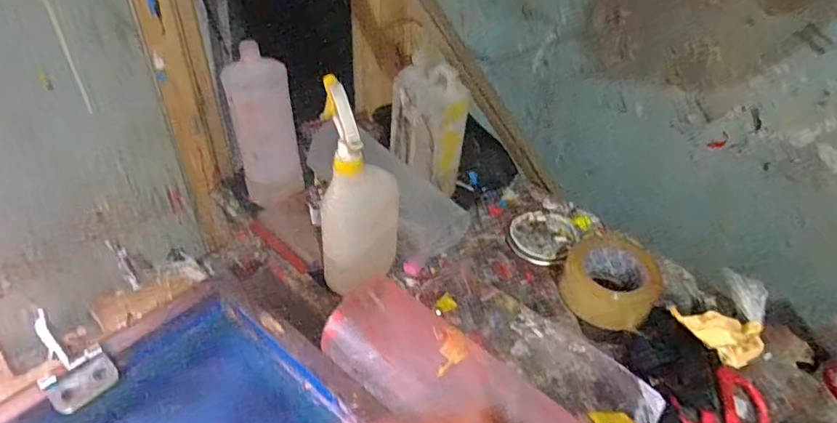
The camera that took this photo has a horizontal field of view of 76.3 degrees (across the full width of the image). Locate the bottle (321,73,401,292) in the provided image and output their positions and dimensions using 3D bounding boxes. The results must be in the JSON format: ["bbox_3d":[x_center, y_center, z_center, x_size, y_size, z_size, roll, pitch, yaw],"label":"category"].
[{"bbox_3d":[-0.068,-0.009,0.611,0.091,0.253,0.097,0,42,-2],"label":"bottle"}]

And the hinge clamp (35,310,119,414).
[{"bbox_3d":[-0.368,0.156,0.558,0.112,0.041,0.064,31,49,28],"label":"hinge clamp"}]

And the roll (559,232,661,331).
[{"bbox_3d":[0.248,0.085,0.687,0.113,0.045,0.125,25,46,23],"label":"roll"}]

